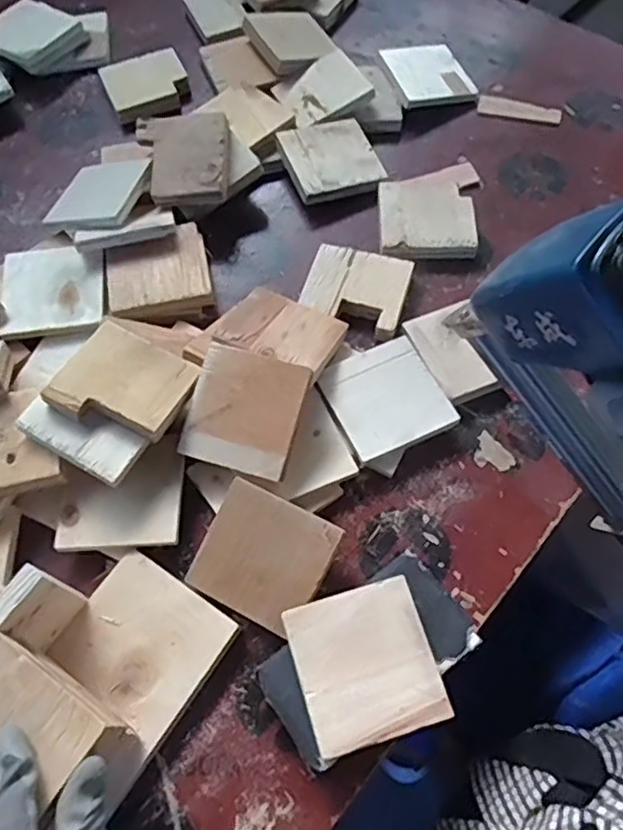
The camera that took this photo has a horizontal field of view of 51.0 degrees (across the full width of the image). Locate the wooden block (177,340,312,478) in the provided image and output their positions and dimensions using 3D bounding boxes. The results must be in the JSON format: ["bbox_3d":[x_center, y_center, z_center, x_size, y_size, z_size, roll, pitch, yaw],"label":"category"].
[{"bbox_3d":[-0.051,-0.004,0.501,0.085,0.009,0.089,18,91,12],"label":"wooden block"}]

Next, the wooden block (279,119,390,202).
[{"bbox_3d":[0.020,-0.263,0.663,0.091,0.014,0.094,-17,64,-6],"label":"wooden block"}]

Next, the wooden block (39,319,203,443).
[{"bbox_3d":[-0.142,-0.026,0.506,0.092,0.014,0.085,25,55,3],"label":"wooden block"}]

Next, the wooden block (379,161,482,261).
[{"bbox_3d":[0.116,-0.206,0.642,0.095,0.025,0.125,4,64,4],"label":"wooden block"}]

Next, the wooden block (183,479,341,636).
[{"bbox_3d":[-0.035,0.102,0.471,0.088,0.009,0.086,26,84,13],"label":"wooden block"}]

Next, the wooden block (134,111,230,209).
[{"bbox_3d":[-0.123,-0.245,0.624,0.086,0.013,0.087,-4,80,8],"label":"wooden block"}]

